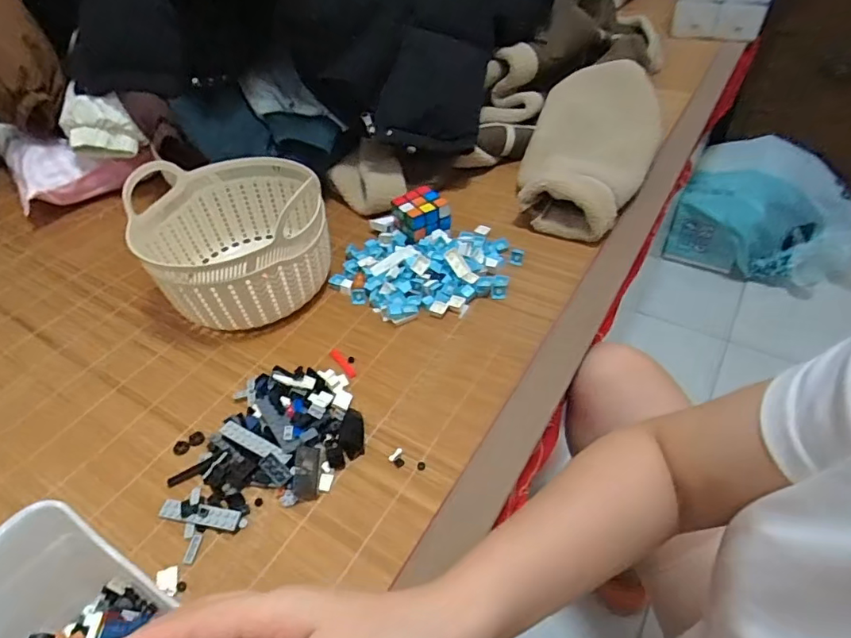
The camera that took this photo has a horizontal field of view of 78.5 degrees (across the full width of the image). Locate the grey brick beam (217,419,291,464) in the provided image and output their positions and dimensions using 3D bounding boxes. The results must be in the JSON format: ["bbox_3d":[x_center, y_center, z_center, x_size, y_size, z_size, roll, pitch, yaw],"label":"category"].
[{"bbox_3d":[-0.166,0.121,0.505,0.084,0.009,0.015,20,50,22],"label":"grey brick beam"}]

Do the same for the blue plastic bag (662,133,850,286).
[{"bbox_3d":[0.835,-0.253,1.261,0.381,0.186,0.343,28,55,28],"label":"blue plastic bag"}]

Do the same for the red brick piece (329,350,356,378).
[{"bbox_3d":[-0.092,0.048,0.583,0.011,0.004,0.049,-31,51,-24],"label":"red brick piece"}]

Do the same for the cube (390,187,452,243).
[{"bbox_3d":[-0.005,-0.139,0.718,0.062,0.063,0.065,-25,49,-19],"label":"cube"}]

